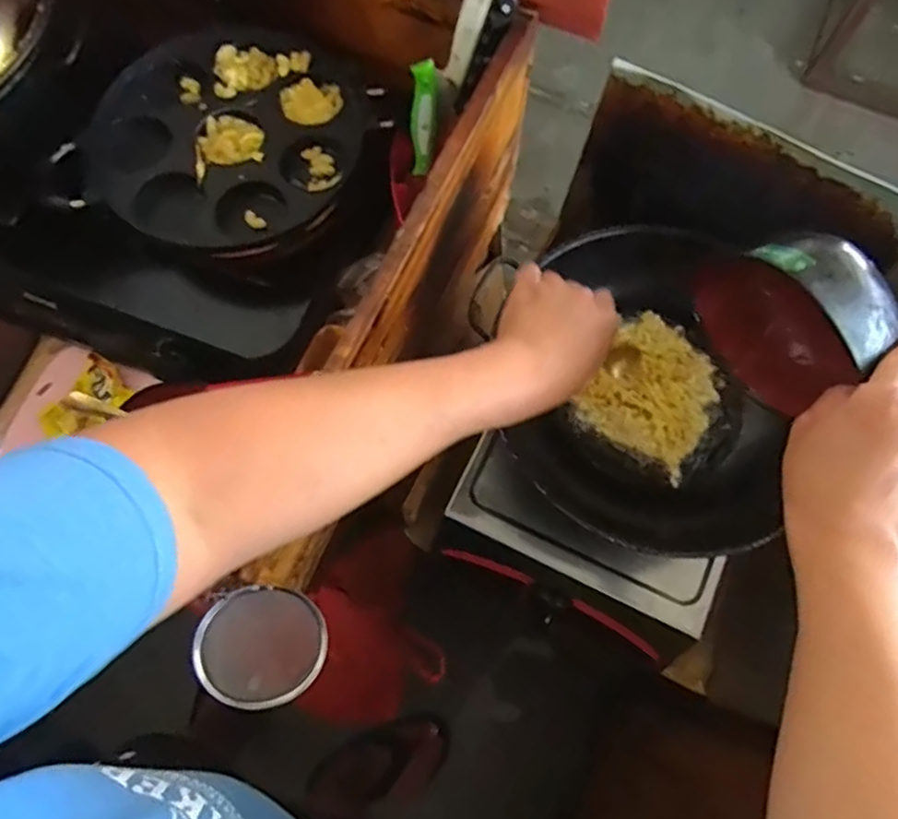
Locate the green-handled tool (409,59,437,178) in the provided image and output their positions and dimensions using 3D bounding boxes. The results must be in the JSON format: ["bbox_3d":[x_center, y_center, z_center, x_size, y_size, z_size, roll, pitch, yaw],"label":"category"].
[{"bbox_3d":[-0.026,-0.284,0.627,0.022,0.110,0.015,11,45,4],"label":"green-handled tool"}]

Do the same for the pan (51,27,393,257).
[{"bbox_3d":[-0.220,-0.277,0.651,0.252,0.045,0.263,29,75,10],"label":"pan"}]

